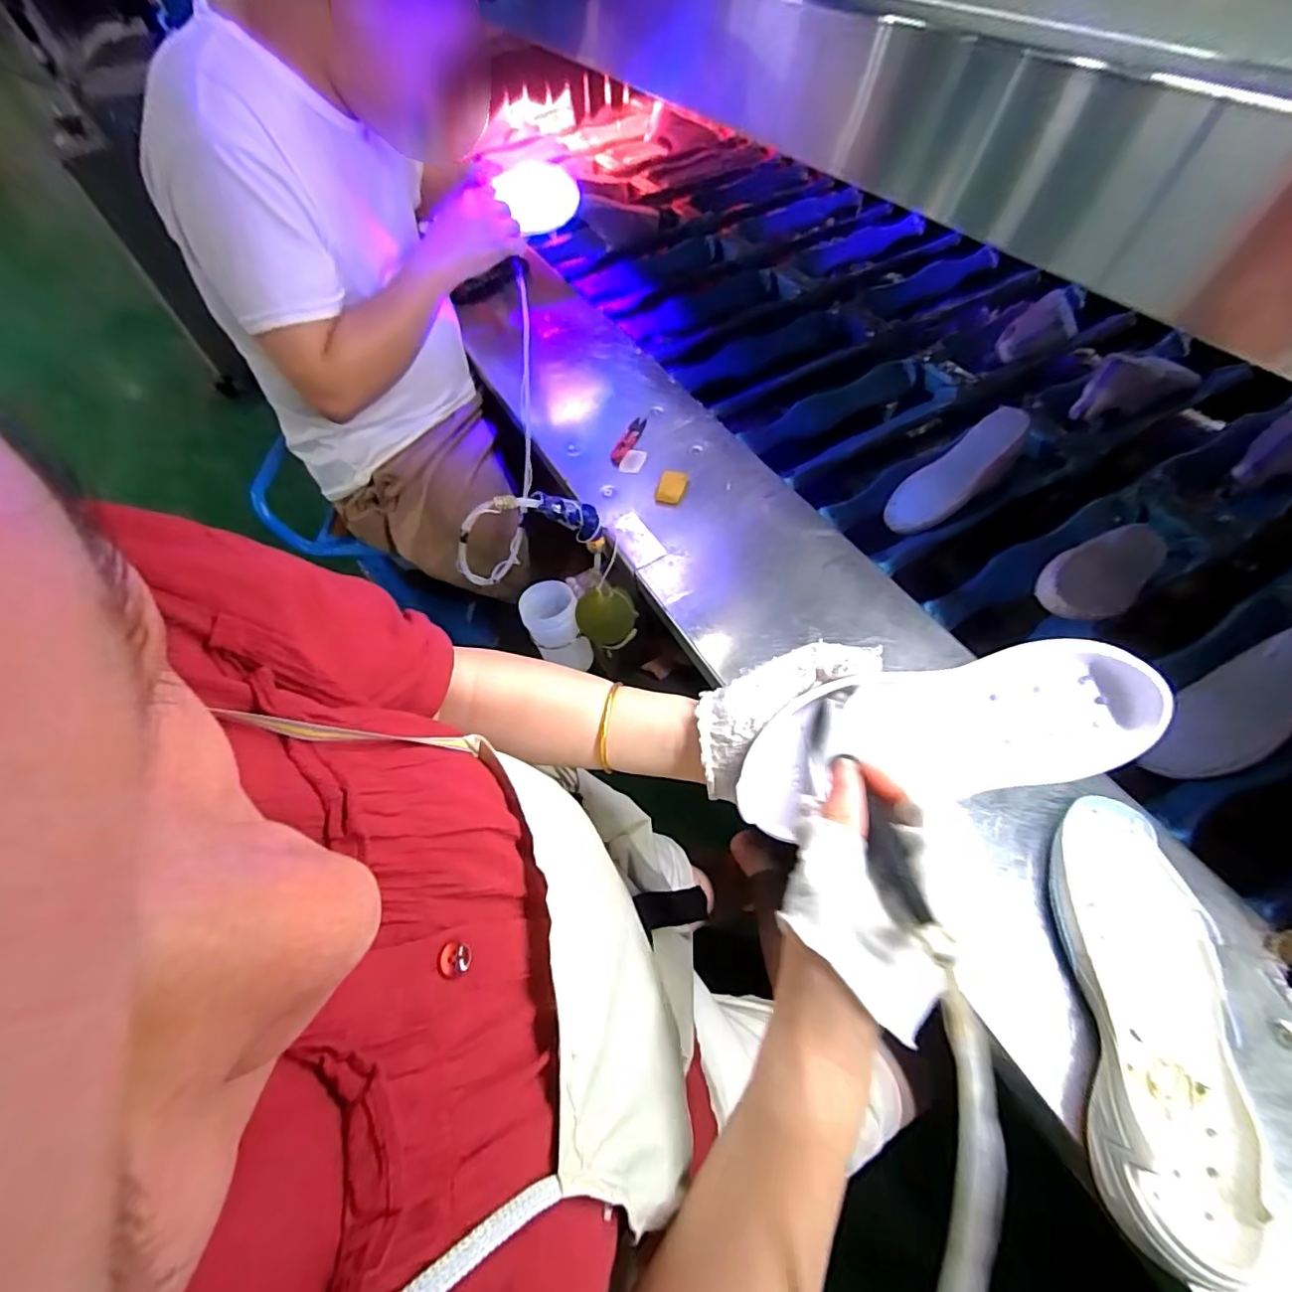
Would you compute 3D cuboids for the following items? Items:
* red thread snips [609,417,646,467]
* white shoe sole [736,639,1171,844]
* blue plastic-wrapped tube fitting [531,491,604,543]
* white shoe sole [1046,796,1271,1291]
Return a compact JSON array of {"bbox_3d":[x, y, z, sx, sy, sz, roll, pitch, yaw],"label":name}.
[{"bbox_3d":[-0.024,-0.293,0.817,0.023,0.011,0.107,15,61,16],"label":"red thread snips"},{"bbox_3d":[0.162,0.049,0.323,0.217,0.034,0.070,-15,55,8],"label":"white shoe sole"},{"bbox_3d":[-0.080,-0.147,0.648,0.028,0.120,0.039,37,98,24],"label":"blue plastic-wrapped tube fitting"},{"bbox_3d":[0.357,0.248,0.405,0.104,0.048,0.282,7,59,11],"label":"white shoe sole"}]

